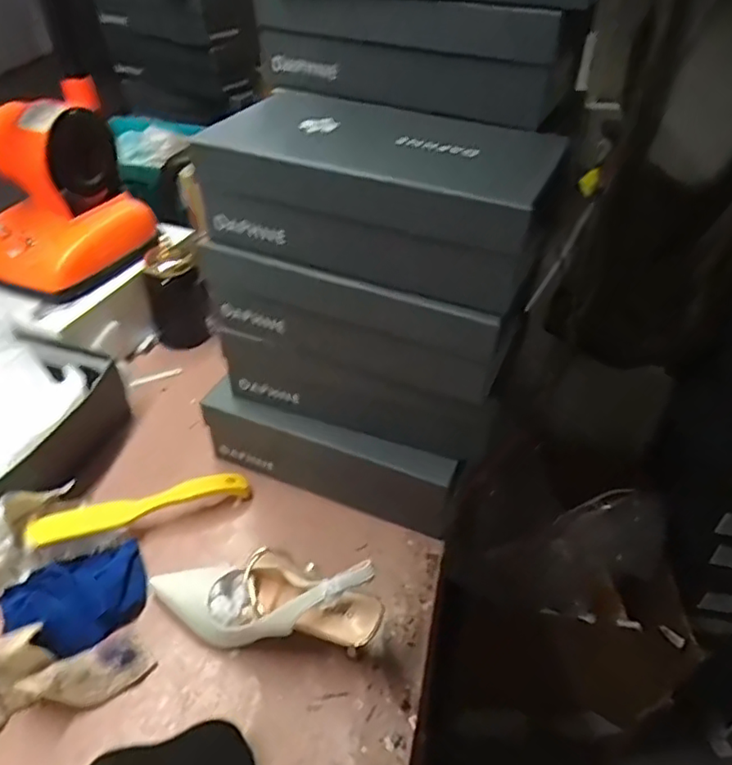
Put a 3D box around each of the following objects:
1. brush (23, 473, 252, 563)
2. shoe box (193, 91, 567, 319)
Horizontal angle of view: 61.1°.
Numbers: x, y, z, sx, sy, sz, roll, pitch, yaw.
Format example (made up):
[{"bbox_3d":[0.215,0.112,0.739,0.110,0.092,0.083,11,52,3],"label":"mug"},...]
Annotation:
[{"bbox_3d":[-0.236,0.138,0.663,0.218,0.045,0.033,-17,43,-23],"label":"brush"},{"bbox_3d":[0.011,-0.172,0.558,0.292,0.101,0.150,19,41,19],"label":"shoe box"}]

